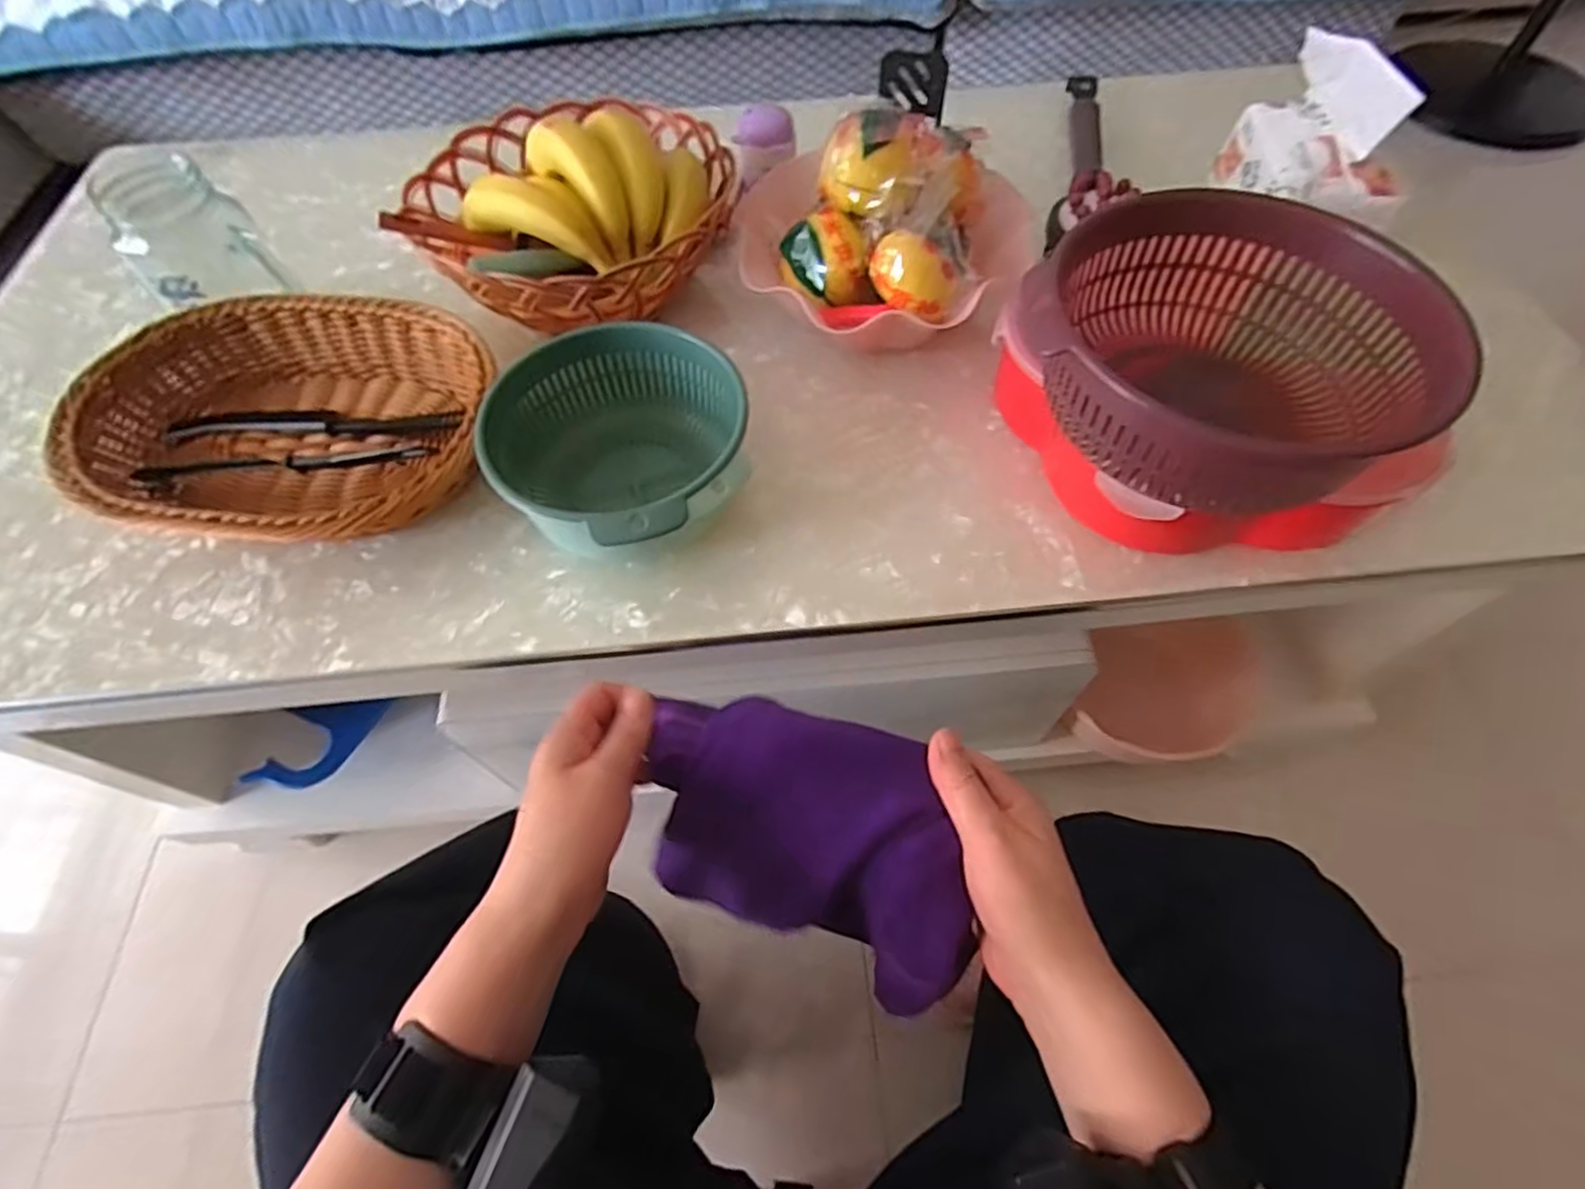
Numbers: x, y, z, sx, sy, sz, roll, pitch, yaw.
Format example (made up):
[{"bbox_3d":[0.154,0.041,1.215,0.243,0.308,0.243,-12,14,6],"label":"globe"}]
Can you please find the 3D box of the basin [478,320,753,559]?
[{"bbox_3d":[-0.111,-0.089,0.462,0.163,0.087,0.141,22,63,14],"label":"basin"}]

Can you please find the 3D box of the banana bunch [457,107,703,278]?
[{"bbox_3d":[-0.148,-0.291,0.506,0.156,0.058,0.098,14,61,10],"label":"banana bunch"}]

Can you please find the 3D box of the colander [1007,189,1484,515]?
[{"bbox_3d":[0.232,-0.143,0.409,0.211,0.109,0.169,-12,60,-5],"label":"colander"}]

